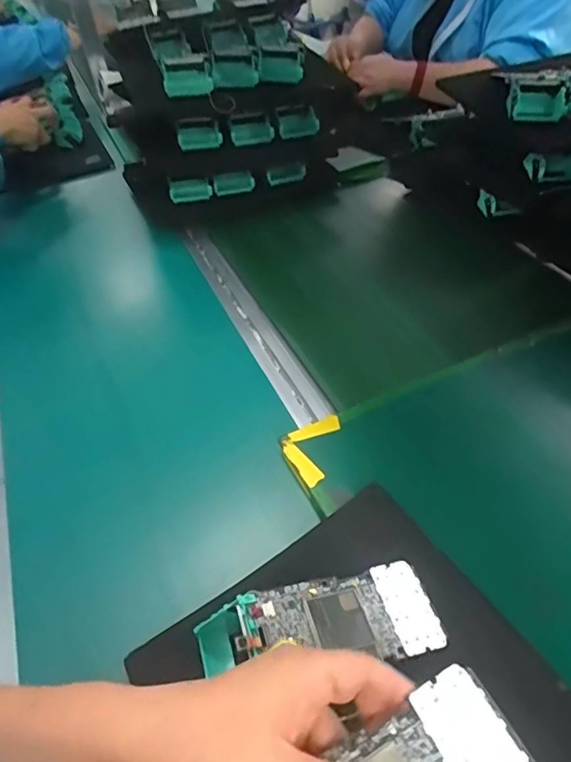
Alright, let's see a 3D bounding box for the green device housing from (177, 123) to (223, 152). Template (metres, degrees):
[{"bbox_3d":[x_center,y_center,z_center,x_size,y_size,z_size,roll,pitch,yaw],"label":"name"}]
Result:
[{"bbox_3d":[-0.137,-0.389,0.845,0.069,0.033,0.018,-17,46,-11],"label":"green device housing"}]

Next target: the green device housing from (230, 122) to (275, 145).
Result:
[{"bbox_3d":[-0.054,-0.405,0.861,0.069,0.029,0.021,-6,45,0],"label":"green device housing"}]

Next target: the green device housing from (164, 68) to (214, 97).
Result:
[{"bbox_3d":[-0.146,-0.445,0.786,0.072,0.037,0.025,-16,46,-10],"label":"green device housing"}]

